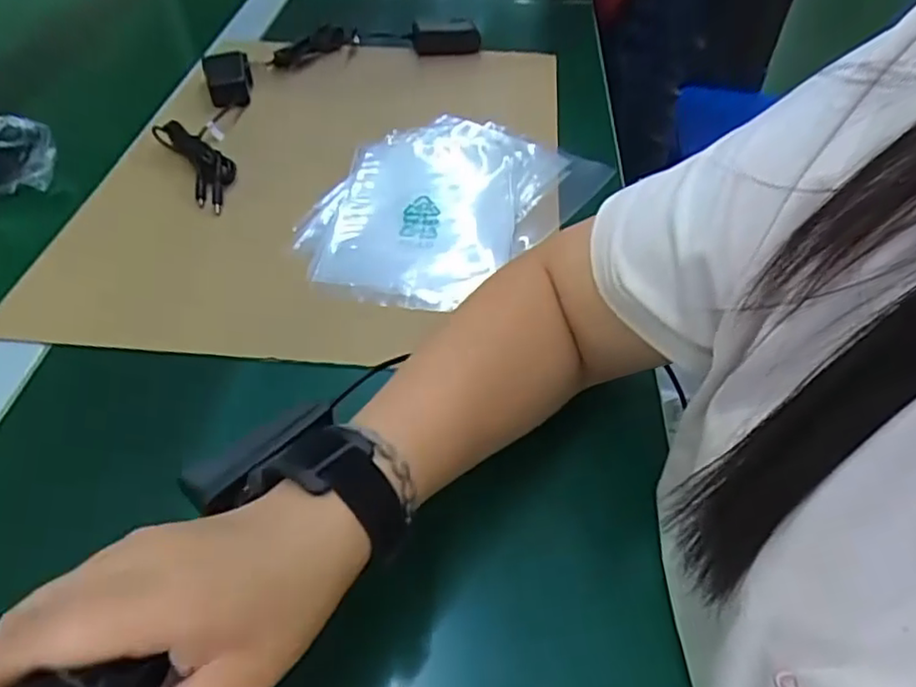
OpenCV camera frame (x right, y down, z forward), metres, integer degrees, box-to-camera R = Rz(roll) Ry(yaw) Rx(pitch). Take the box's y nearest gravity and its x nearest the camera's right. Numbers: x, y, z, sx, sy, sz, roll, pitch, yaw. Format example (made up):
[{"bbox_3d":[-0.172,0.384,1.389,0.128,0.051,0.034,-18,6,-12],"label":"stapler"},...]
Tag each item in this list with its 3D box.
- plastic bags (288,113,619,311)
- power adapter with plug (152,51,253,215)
[{"bbox_3d":[-0.013,-0.120,0.559,0.186,0.015,0.257,29,53,24],"label":"plastic bags"},{"bbox_3d":[-0.243,-0.210,0.636,0.074,0.033,0.258,-5,47,-5],"label":"power adapter with plug"}]

